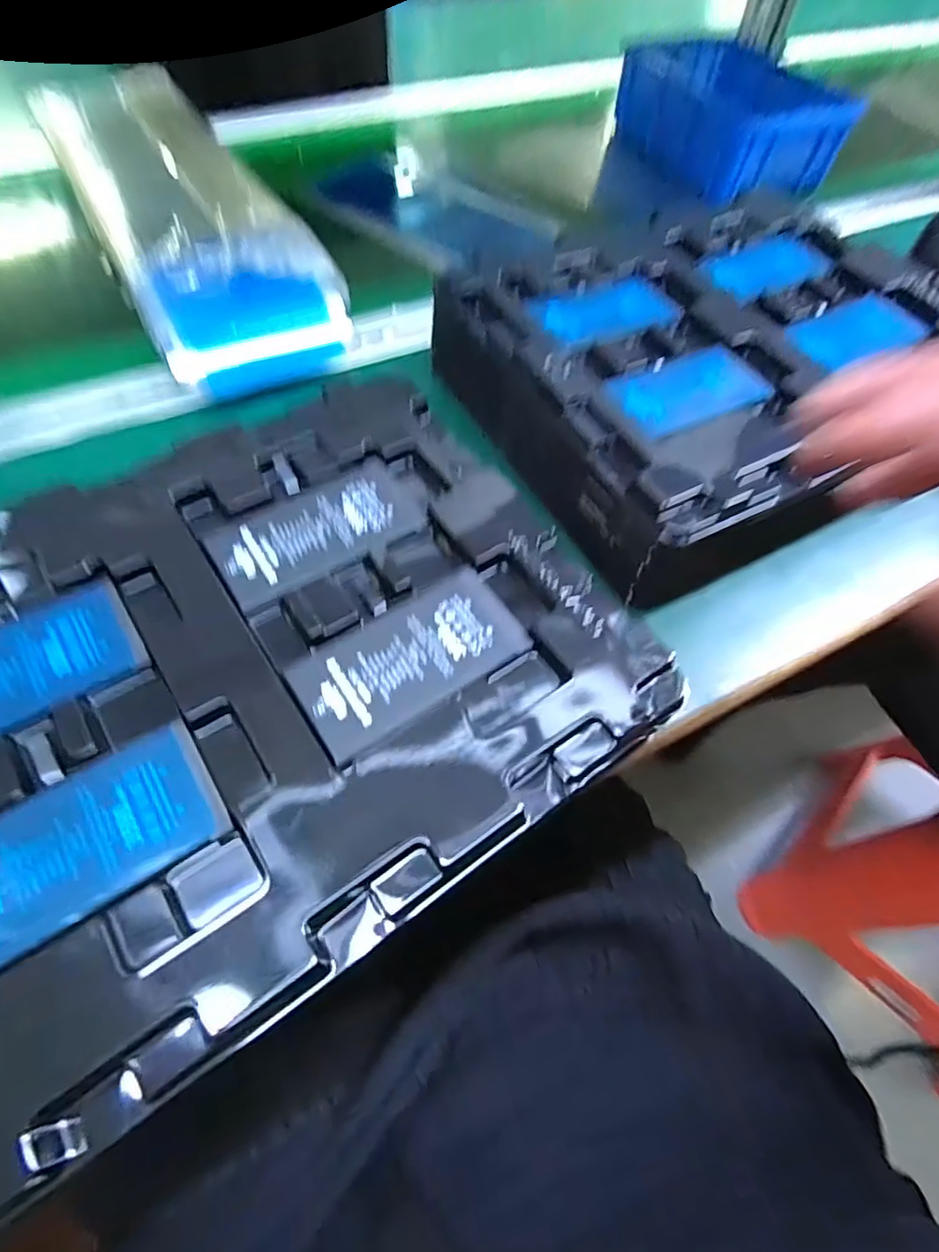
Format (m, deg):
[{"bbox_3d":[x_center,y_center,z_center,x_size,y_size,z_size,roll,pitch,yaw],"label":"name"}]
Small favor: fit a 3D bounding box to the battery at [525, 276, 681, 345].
[{"bbox_3d":[0.077,-0.177,0.328,0.087,0.005,0.050,-25,63,-18],"label":"battery"}]

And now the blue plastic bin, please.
[{"bbox_3d":[0.241,-0.473,0.546,0.134,0.062,0.189,-25,62,-17],"label":"blue plastic bin"}]

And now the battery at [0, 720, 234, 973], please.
[{"bbox_3d":[-0.123,0.069,0.182,0.084,0.005,0.045,-30,64,-20],"label":"battery"}]

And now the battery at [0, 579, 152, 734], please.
[{"bbox_3d":[-0.165,0.017,0.210,0.085,0.007,0.046,-29,64,-20],"label":"battery"}]

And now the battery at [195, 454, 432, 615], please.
[{"bbox_3d":[-0.063,-0.044,0.255,0.092,0.005,0.046,-30,64,-20],"label":"battery"}]

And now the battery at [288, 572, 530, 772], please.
[{"bbox_3d":[-0.022,0.011,0.225,0.086,0.004,0.045,-29,64,-19],"label":"battery"}]

